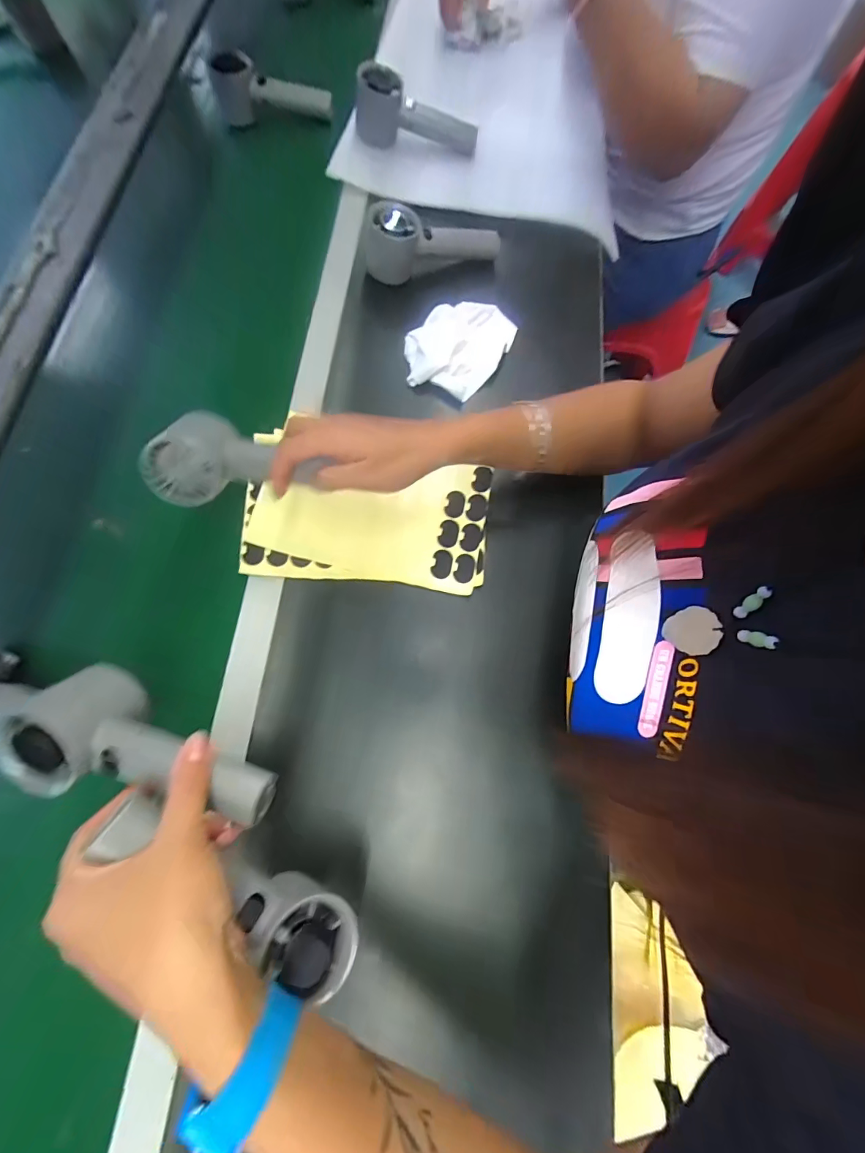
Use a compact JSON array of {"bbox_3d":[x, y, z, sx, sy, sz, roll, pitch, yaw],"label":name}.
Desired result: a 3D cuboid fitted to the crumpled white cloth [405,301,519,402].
[{"bbox_3d":[0.031,-0.257,0.478,0.087,0.035,0.136,35,75,13],"label":"crumpled white cloth"}]

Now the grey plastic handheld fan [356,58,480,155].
[{"bbox_3d":[-0.019,-0.563,0.535,0.154,0.072,0.053,11,84,-13],"label":"grey plastic handheld fan"}]

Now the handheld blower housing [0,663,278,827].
[{"bbox_3d":[-0.169,0.103,0.253,0.155,0.039,0.072,16,71,1],"label":"handheld blower housing"}]

